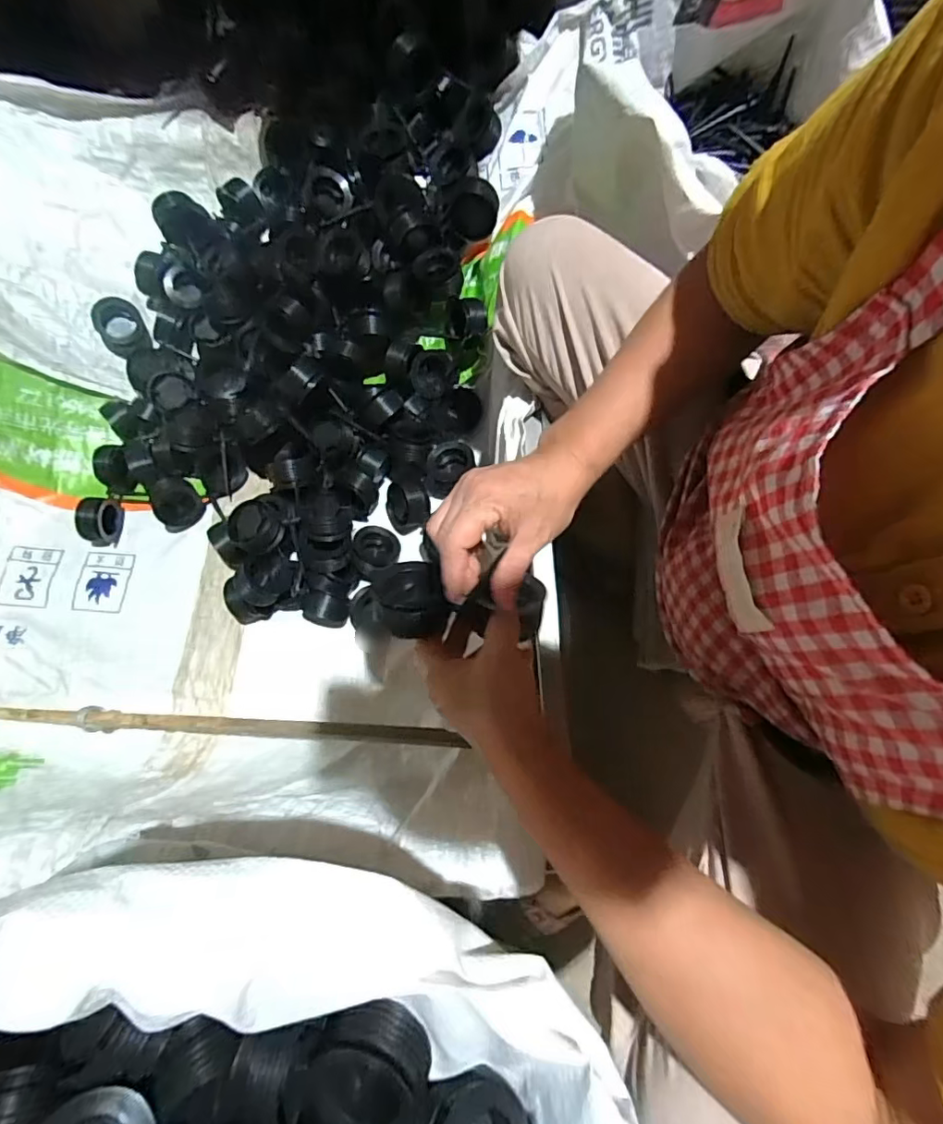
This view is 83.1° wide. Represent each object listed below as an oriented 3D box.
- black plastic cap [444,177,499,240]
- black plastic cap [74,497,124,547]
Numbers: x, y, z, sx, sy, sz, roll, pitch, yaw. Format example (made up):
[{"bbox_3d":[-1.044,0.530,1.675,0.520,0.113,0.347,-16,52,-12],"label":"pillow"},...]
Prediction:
[{"bbox_3d":[0.001,-0.407,0.617,0.059,0.065,0.023,-3,73,1],"label":"black plastic cap"},{"bbox_3d":[-0.488,-0.055,0.700,0.037,0.046,0.057,0,73,2],"label":"black plastic cap"}]

